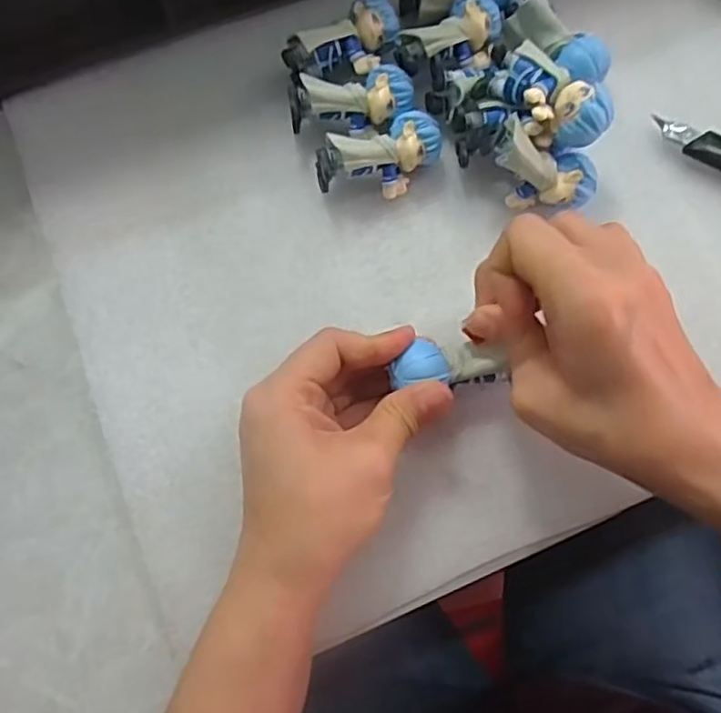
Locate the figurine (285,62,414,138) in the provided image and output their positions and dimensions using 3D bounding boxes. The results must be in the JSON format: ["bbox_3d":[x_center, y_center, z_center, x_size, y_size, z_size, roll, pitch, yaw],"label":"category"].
[{"bbox_3d":[-0.004,-0.124,0.329,0.060,0.030,0.026,-9,77,-2],"label":"figurine"}]

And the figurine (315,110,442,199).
[{"bbox_3d":[0.009,-0.098,0.321,0.061,0.034,0.030,-7,77,-1],"label":"figurine"}]

